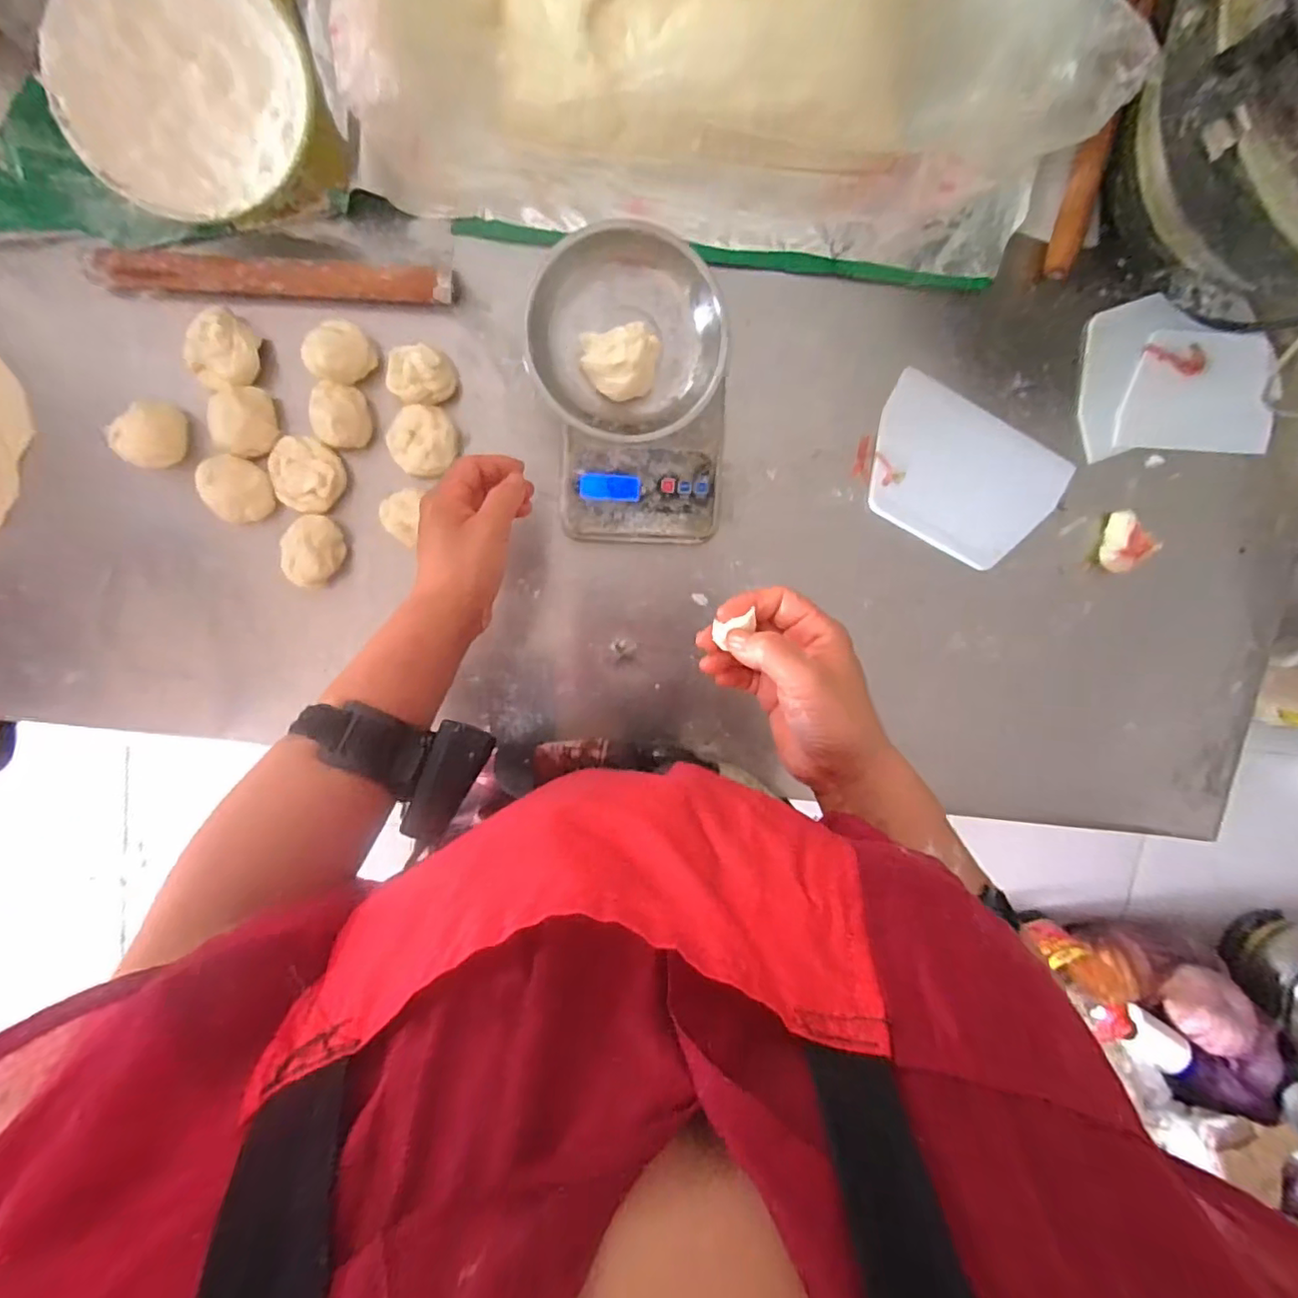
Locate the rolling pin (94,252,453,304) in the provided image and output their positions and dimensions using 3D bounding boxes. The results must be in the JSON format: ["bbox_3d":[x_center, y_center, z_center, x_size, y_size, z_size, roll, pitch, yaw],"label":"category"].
[{"bbox_3d":[-0.292,-0.295,0.480,0.258,0.031,0.024,0,98,-5],"label":"rolling pin"}]

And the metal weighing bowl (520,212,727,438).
[{"bbox_3d":[-0.016,-0.236,0.459,0.144,0.040,0.142,-1,98,-5],"label":"metal weighing bowl"}]

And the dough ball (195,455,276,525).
[{"bbox_3d":[-0.340,-0.130,0.494,0.052,0.019,0.051,-1,98,-5],"label":"dough ball"}]

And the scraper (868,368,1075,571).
[{"bbox_3d":[0.289,-0.156,0.556,0.183,0.010,0.124,25,96,-8],"label":"scraper"}]

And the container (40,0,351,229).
[{"bbox_3d":[-0.324,-0.397,0.441,0.163,0.070,0.160,-1,98,-5],"label":"container"}]

